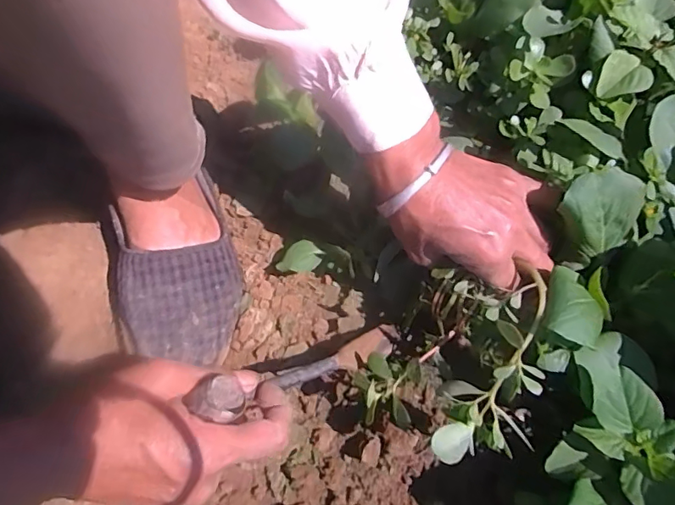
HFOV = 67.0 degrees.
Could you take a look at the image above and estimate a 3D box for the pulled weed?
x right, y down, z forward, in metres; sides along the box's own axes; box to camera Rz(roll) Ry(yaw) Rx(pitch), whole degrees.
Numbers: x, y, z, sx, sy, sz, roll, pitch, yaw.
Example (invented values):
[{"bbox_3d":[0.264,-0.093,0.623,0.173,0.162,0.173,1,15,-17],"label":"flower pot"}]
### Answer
[{"bbox_3d":[0.070,0.070,0.326,0.100,0.055,0.112,11,68,8],"label":"pulled weed"}]

